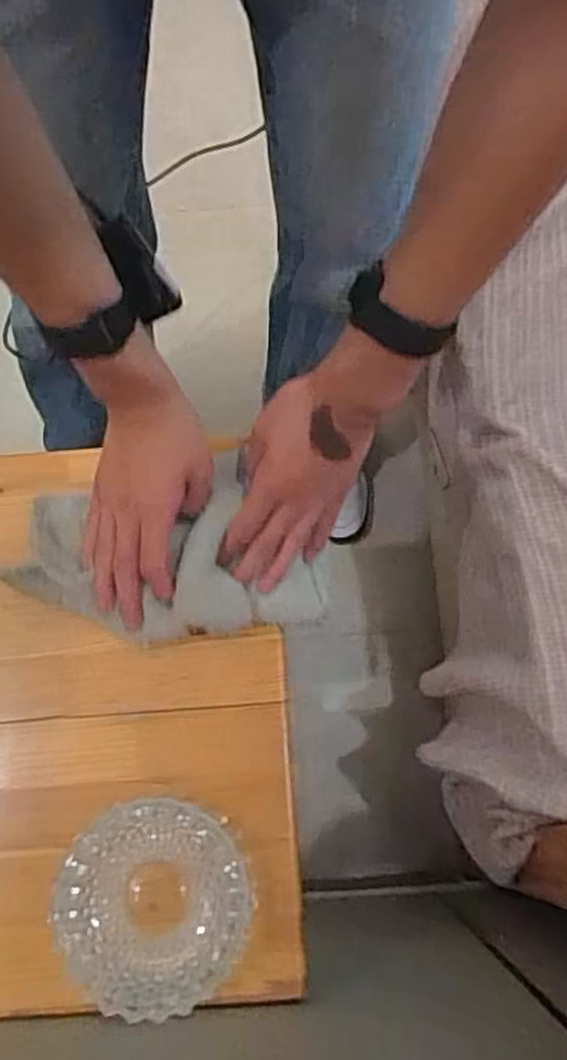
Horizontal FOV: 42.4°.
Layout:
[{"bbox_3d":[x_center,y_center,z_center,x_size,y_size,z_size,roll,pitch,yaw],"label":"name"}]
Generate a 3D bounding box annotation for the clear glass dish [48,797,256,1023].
[{"bbox_3d":[-0.085,0.245,0.479,0.126,0.030,0.122,-1,72,3],"label":"clear glass dish"}]

